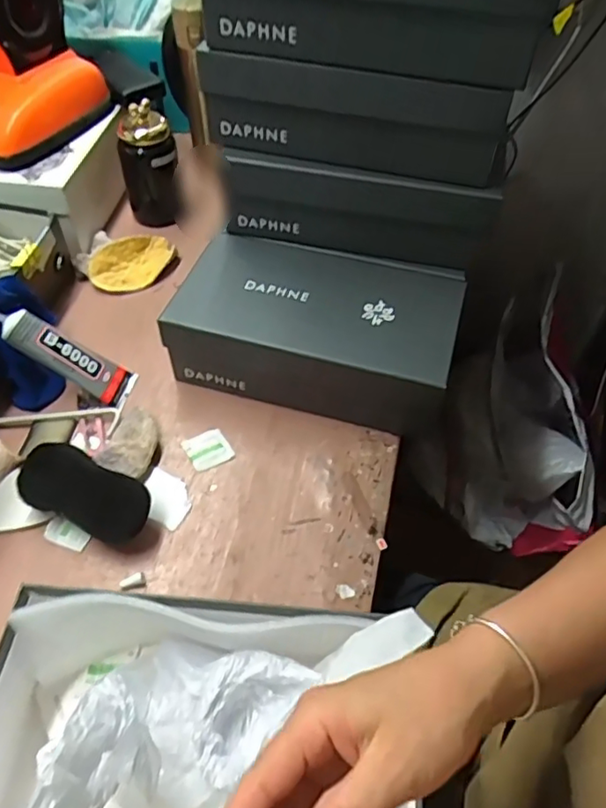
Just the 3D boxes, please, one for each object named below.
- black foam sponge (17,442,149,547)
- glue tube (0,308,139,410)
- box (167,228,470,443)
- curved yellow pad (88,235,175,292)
[{"bbox_3d":[-0.206,0.083,0.562,0.121,0.019,0.062,29,79,-5],"label":"black foam sponge"},{"bbox_3d":[-0.253,-0.052,0.644,0.151,0.028,0.046,35,47,-26],"label":"glue tube"},{"bbox_3d":[0.018,-0.085,0.674,0.287,0.108,0.165,14,53,9],"label":"box"},{"bbox_3d":[-0.226,-0.190,0.799,0.114,0.022,0.065,-36,93,-26],"label":"curved yellow pad"}]

